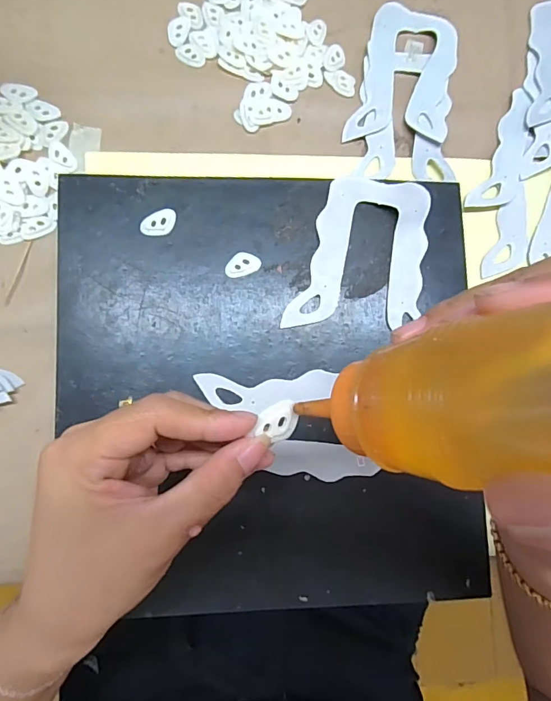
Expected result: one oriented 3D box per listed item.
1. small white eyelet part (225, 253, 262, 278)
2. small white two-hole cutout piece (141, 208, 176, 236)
[{"bbox_3d":[-0.024,-0.063,0.311,0.026,0.004,0.017,-26,87,-6],"label":"small white eyelet part"},{"bbox_3d":[-0.083,-0.092,0.309,0.027,0.004,0.018,-39,88,-7],"label":"small white two-hole cutout piece"}]

